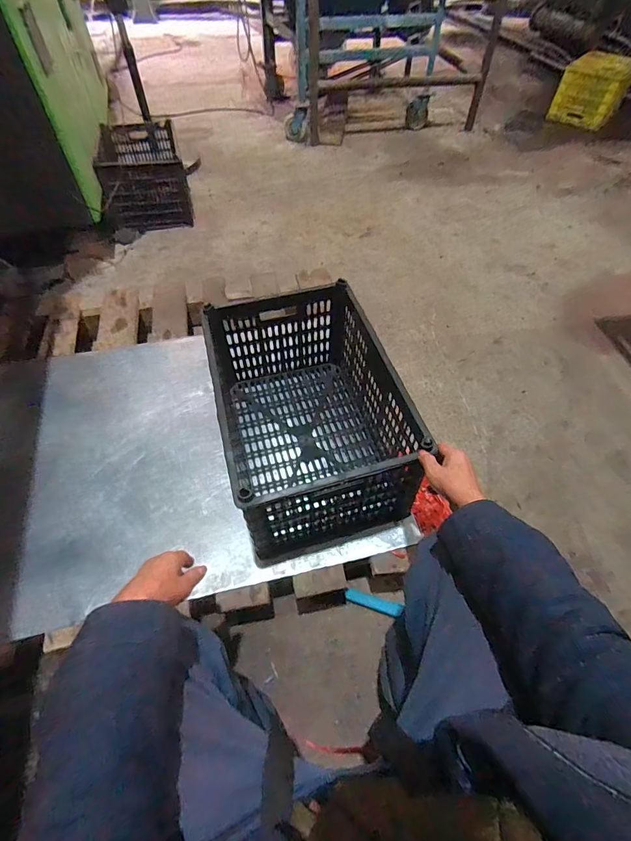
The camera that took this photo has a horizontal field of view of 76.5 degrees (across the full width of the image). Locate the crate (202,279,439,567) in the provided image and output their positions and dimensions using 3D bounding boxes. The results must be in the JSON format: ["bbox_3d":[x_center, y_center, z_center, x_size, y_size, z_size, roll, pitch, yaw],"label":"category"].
[{"bbox_3d":[-0.023,-0.024,0.869,0.340,0.272,0.519,-14,58,-8],"label":"crate"}]

